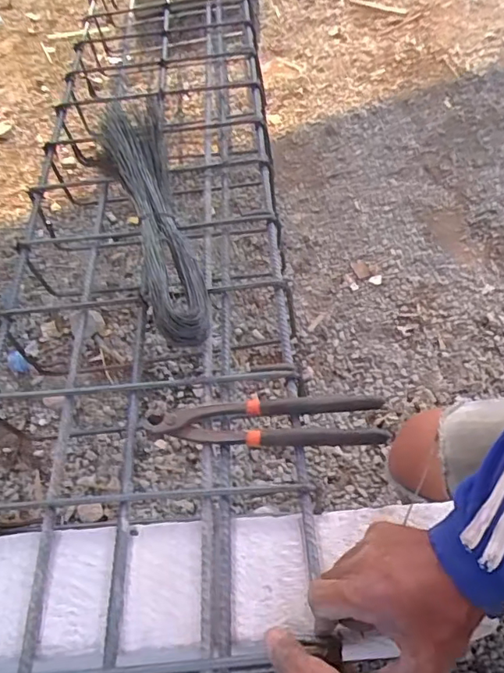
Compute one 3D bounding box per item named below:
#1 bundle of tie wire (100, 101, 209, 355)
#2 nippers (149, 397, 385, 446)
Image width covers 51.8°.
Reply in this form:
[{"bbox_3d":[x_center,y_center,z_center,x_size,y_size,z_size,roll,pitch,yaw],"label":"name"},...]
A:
[{"bbox_3d":[-0.128,-0.175,0.663,0.081,0.047,0.465,-18,55,-6],"label":"bundle of tie wire"},{"bbox_3d":[0.010,0.081,0.487,0.219,0.022,0.042,-2,55,6],"label":"nippers"}]

